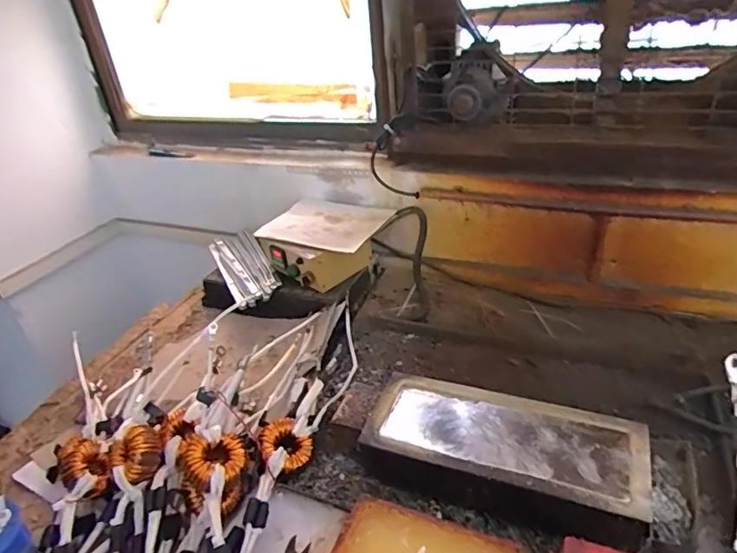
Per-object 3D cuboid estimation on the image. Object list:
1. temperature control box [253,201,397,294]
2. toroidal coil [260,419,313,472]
[{"bbox_3d":[-0.095,-0.079,1.115,0.252,0.110,0.223,14,37,29],"label":"temperature control box"},{"bbox_3d":[-0.120,0.240,0.716,0.073,0.030,0.073,13,42,-12],"label":"toroidal coil"}]

